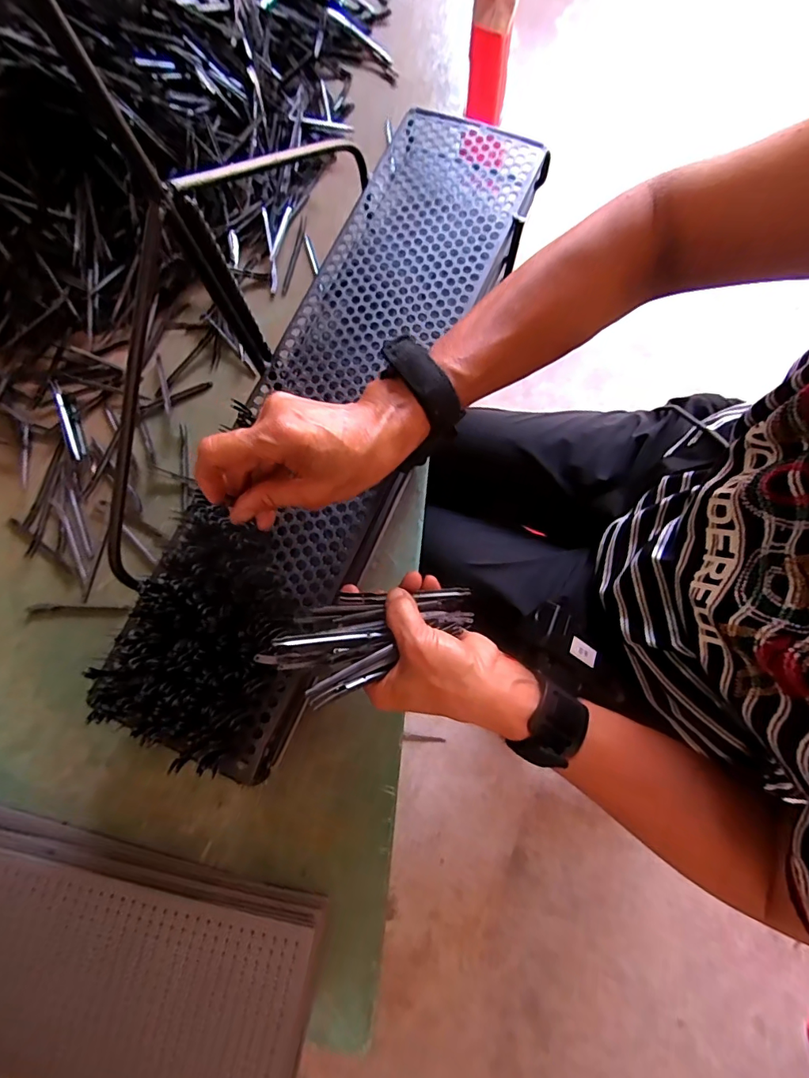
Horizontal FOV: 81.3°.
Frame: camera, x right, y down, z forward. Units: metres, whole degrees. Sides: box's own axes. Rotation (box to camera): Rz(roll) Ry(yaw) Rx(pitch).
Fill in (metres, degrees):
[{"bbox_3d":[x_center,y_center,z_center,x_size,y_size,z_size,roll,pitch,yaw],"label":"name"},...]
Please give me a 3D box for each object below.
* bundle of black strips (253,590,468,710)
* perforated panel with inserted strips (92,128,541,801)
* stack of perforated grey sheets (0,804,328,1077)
[{"bbox_3d":[-0.019,0.062,0.319,0.141,0.029,0.059,-17,78,-21],"label":"bundle of black strips"},{"bbox_3d":[-0.050,-0.113,0.400,0.147,0.069,0.584,21,78,5],"label":"perforated panel with inserted strips"},{"bbox_3d":[-0.397,0.302,0.384,0.660,0.055,0.160,13,79,3],"label":"stack of perforated grey sheets"}]

